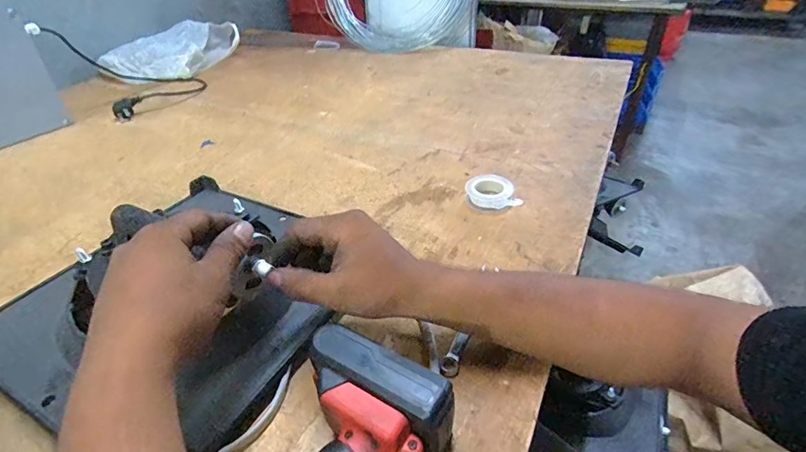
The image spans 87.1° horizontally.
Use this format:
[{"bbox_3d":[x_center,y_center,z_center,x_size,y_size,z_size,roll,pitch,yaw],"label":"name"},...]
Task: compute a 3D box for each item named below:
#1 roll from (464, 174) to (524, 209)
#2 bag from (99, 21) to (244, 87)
[{"bbox_3d":[0.117,-0.045,0.556,0.065,0.023,0.050,-9,37,-8],"label":"roll"},{"bbox_3d":[-0.609,-0.454,1.108,0.259,0.076,0.329,5,38,11],"label":"bag"}]

